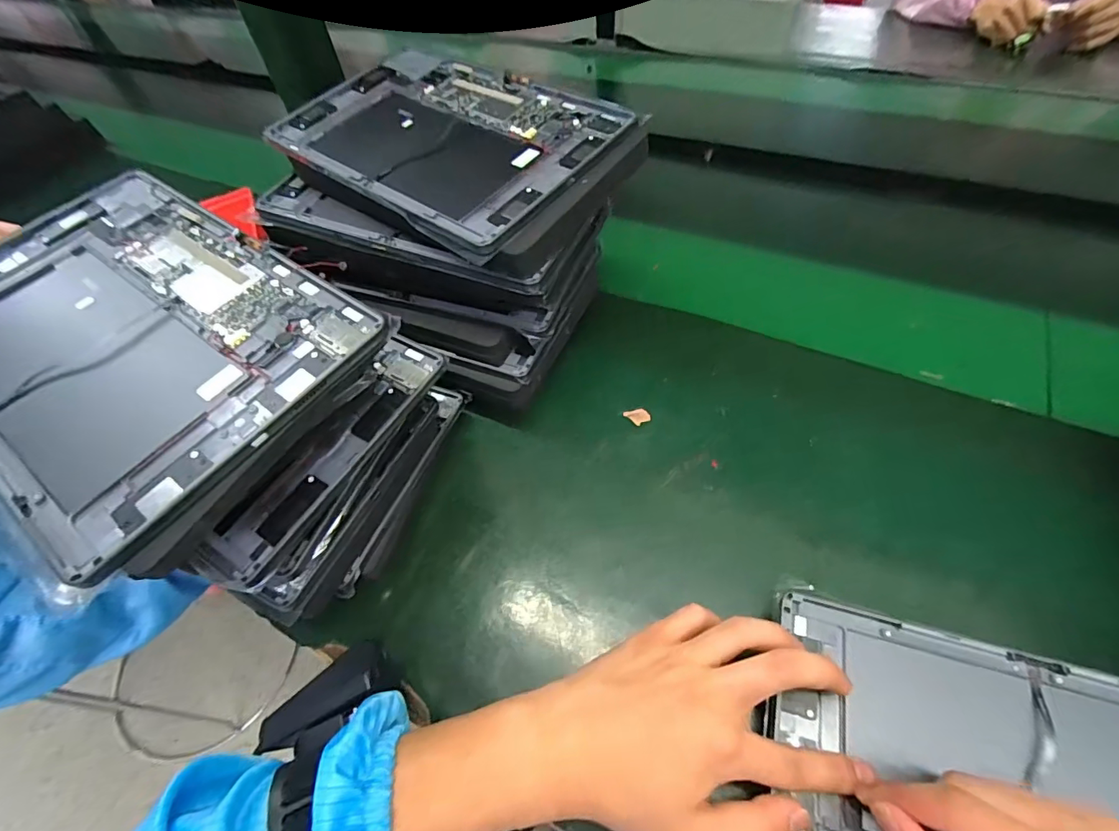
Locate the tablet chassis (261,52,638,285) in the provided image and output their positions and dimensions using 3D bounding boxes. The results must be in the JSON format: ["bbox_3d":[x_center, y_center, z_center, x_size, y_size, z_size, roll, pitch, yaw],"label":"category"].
[{"bbox_3d":[-0.082,-0.206,0.375,0.271,0.023,0.170,31,68,21],"label":"tablet chassis"}]

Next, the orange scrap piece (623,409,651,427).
[{"bbox_3d":[0.066,-0.001,0.408,0.017,0.004,0.019,-29,56,-16],"label":"orange scrap piece"}]

